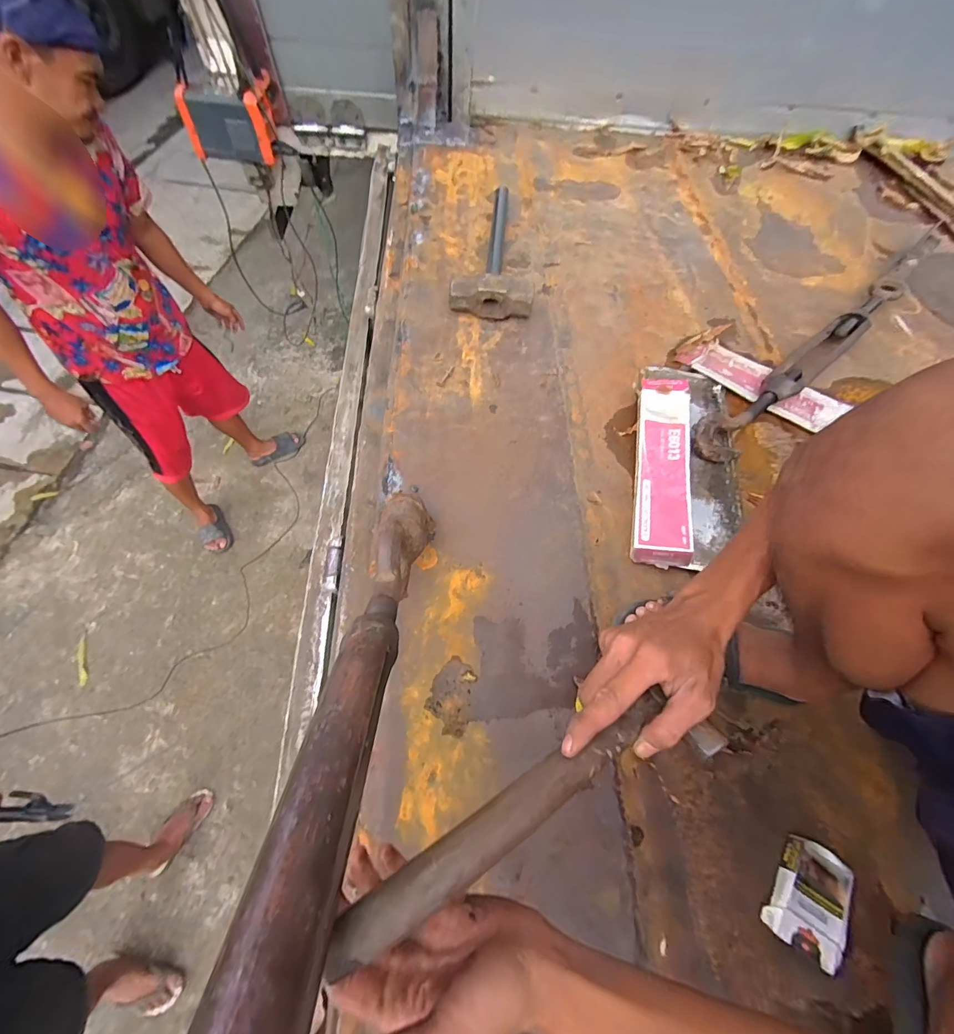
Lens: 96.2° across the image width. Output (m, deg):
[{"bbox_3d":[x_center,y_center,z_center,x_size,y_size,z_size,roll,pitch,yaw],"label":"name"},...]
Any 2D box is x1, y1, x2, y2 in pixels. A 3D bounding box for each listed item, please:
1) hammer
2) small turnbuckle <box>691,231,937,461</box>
[{"bbox_3d":[0.039,-0.560,0.895,0.154,0.069,0.363,5,65,1],"label":"hammer"},{"bbox_3d":[0.659,-0.331,0.801,0.783,0.058,0.067,-37,71,-17],"label":"small turnbuckle"}]

